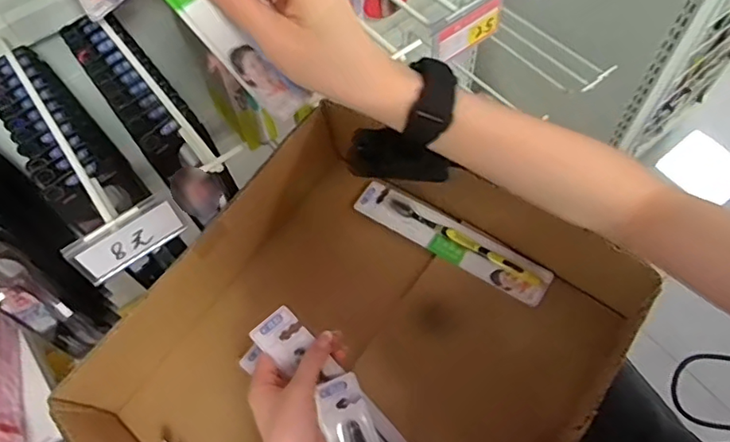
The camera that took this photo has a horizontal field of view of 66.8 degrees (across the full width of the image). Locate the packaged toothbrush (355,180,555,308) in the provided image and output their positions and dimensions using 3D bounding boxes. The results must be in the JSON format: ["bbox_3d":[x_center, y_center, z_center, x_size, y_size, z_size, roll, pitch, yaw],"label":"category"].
[{"bbox_3d":[0.094,0.020,0.613,0.227,0.012,0.045,30,84,19],"label":"packaged toothbrush"}]

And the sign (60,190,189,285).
[{"bbox_3d":[-0.168,0.011,0.392,0.076,0.041,0.014,-34,65,-15],"label":"sign"}]

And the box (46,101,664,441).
[{"bbox_3d":[-0.005,0.140,0.549,0.395,0.143,0.436,32,67,18],"label":"box"}]

